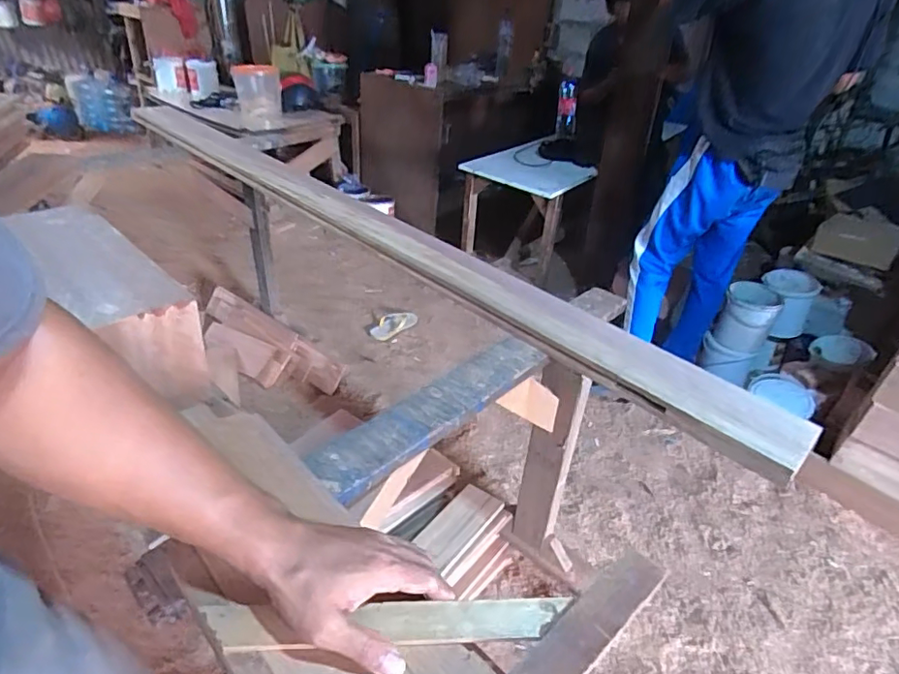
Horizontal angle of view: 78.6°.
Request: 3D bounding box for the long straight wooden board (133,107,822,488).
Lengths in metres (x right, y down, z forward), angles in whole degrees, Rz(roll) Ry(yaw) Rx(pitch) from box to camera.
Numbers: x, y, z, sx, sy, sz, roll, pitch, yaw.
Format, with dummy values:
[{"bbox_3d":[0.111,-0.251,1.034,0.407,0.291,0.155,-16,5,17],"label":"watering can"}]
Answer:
[{"bbox_3d":[-0.245,-0.291,1.306,2.044,0.032,0.149,32,42,33],"label":"long straight wooden board"}]

